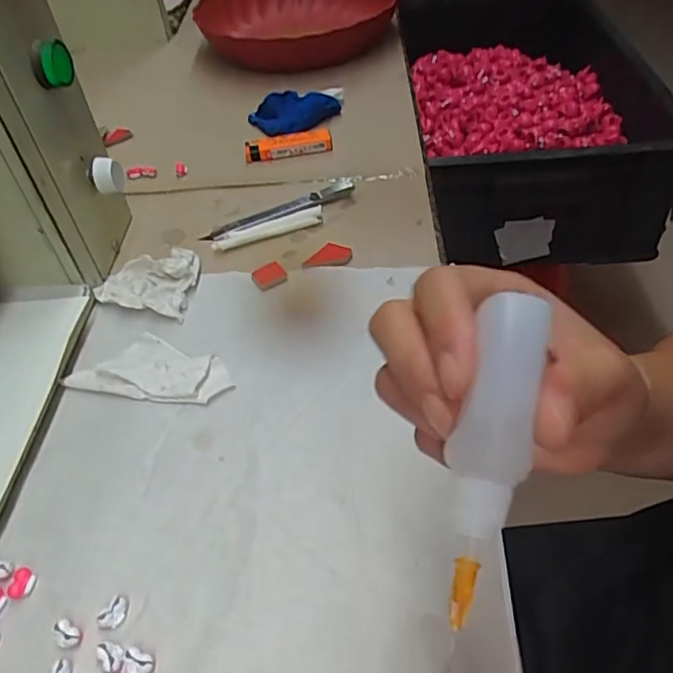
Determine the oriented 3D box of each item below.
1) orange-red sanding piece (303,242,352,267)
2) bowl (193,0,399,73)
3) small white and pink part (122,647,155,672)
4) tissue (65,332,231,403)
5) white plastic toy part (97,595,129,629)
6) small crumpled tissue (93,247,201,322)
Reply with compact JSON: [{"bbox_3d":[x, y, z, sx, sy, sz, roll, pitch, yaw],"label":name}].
[{"bbox_3d":[-0.006,-0.060,0.455,0.034,0.008,0.020,0,47,7],"label":"orange-red sanding piece"},{"bbox_3d":[-0.045,-0.384,0.755,0.239,0.084,0.227,-4,46,4],"label":"bowl"},{"bbox_3d":[-0.088,0.145,0.271,0.013,0.006,0.011,2,47,9],"label":"small white and pink part"},{"bbox_3d":[-0.116,0.020,0.390,0.102,0.005,0.044,7,48,13],"label":"tissue"},{"bbox_3d":[-0.105,0.130,0.287,0.010,0.007,0.015,24,54,26],"label":"white plastic toy part"},{"bbox_3d":[-0.140,-0.040,0.444,0.072,0.015,0.059,0,47,7],"label":"small crumpled tissue"}]

